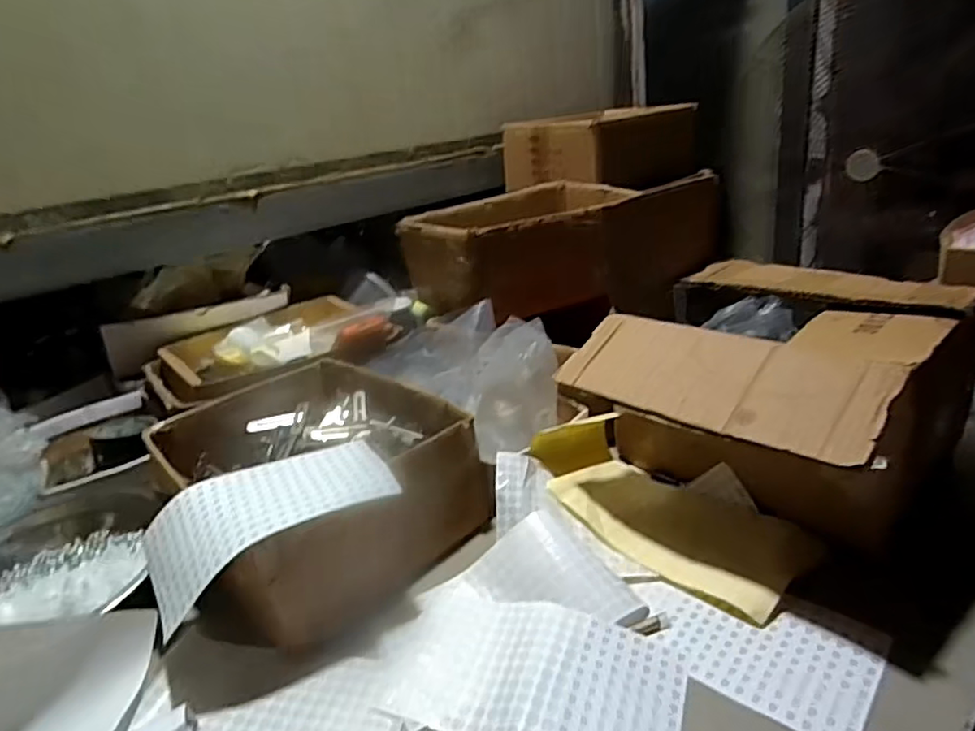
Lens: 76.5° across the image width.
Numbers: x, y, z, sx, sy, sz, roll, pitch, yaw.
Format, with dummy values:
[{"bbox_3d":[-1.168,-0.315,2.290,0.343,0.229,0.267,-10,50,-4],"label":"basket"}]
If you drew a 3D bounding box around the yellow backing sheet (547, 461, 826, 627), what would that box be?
[{"bbox_3d":[0.185,0.153,0.607,0.124,0.030,0.227,-24,29,-35],"label":"yellow backing sheet"}]

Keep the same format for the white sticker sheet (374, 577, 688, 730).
[{"bbox_3d":[0.032,0.237,0.481,0.228,0.011,0.125,5,26,26],"label":"white sticker sheet"}]

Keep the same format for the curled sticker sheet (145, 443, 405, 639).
[{"bbox_3d":[-0.194,0.135,0.555,0.209,0.055,0.118,-19,26,-25],"label":"curled sticker sheet"}]

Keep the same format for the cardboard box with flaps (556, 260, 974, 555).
[{"bbox_3d":[0.291,0.034,0.630,0.309,0.189,0.311,-26,29,-36],"label":"cardboard box with flaps"}]

